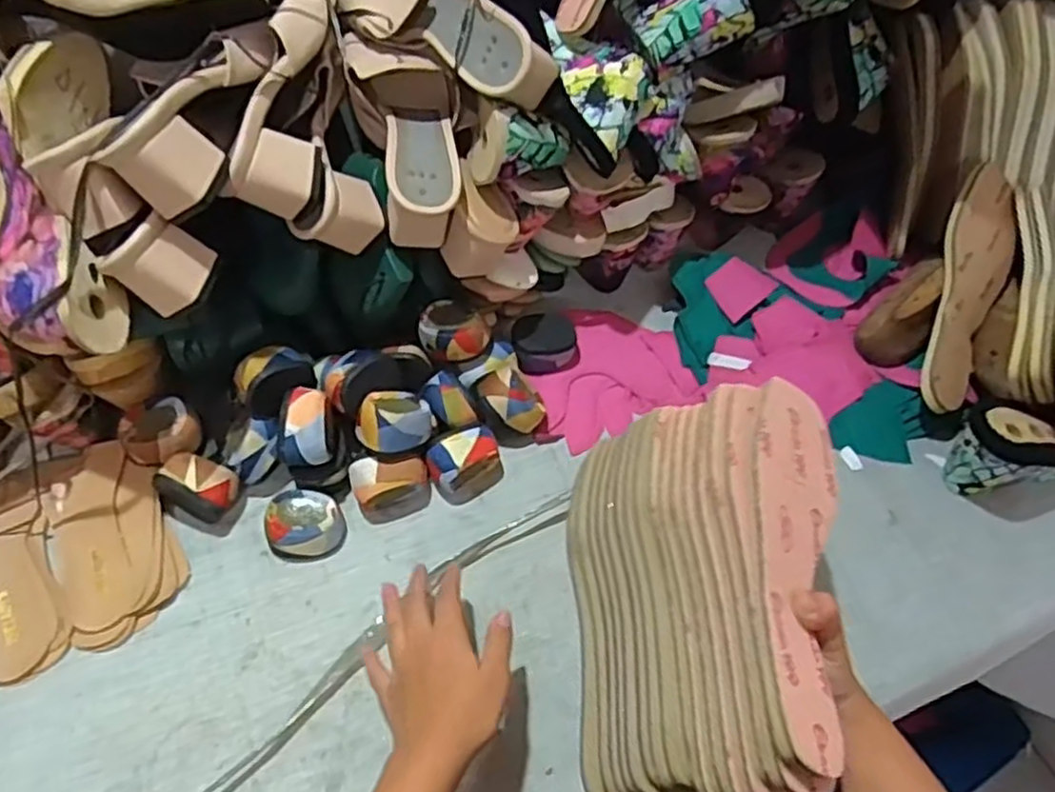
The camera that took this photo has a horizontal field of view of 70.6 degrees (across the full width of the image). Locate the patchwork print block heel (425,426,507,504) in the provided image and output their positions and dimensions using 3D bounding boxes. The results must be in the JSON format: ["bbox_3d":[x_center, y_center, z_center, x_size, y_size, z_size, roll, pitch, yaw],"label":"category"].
[{"bbox_3d":[-0.052,0.057,0.647,0.064,0.055,0.044,-25,59,-19],"label":"patchwork print block heel"}]

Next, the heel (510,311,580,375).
[{"bbox_3d":[0.016,-0.054,0.729,0.064,0.029,0.061,1,55,-1],"label":"heel"}]

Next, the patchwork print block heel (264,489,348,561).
[{"bbox_3d":[-0.184,0.105,0.619,0.063,0.039,0.052,8,55,4],"label":"patchwork print block heel"}]

